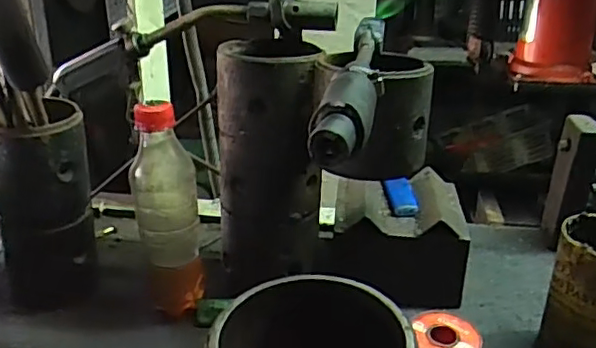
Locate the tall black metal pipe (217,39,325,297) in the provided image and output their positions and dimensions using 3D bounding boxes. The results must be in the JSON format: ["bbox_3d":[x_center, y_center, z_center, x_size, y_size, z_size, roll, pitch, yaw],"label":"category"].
[{"bbox_3d":[-0.025,-0.010,0.522,0.085,0.196,0.087,-2,22,-6],"label":"tall black metal pipe"}]

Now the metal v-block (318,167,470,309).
[{"bbox_3d":[0.088,0.061,0.572,0.132,0.092,0.118,2,22,2],"label":"metal v-block"}]

